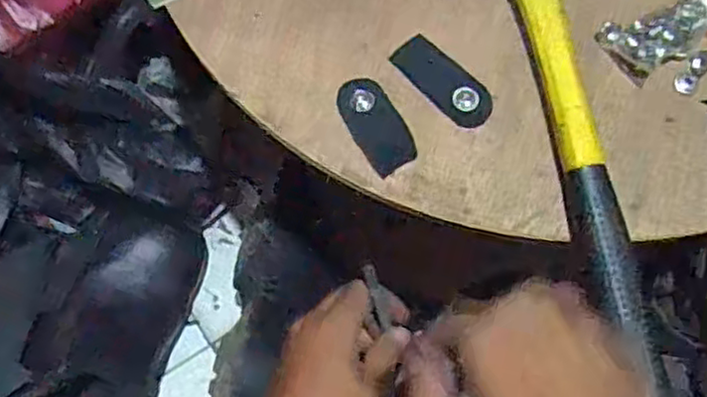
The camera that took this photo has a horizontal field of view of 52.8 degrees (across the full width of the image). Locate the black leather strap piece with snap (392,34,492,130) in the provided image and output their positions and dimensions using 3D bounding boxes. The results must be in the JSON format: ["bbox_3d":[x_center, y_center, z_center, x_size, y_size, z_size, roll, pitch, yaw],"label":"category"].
[{"bbox_3d":[0.051,-0.065,0.395,0.026,0.004,0.062,-43,78,-11],"label":"black leather strap piece with snap"}]

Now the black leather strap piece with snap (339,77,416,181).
[{"bbox_3d":[0.011,-0.041,0.389,0.026,0.006,0.056,-30,76,-8],"label":"black leather strap piece with snap"}]

